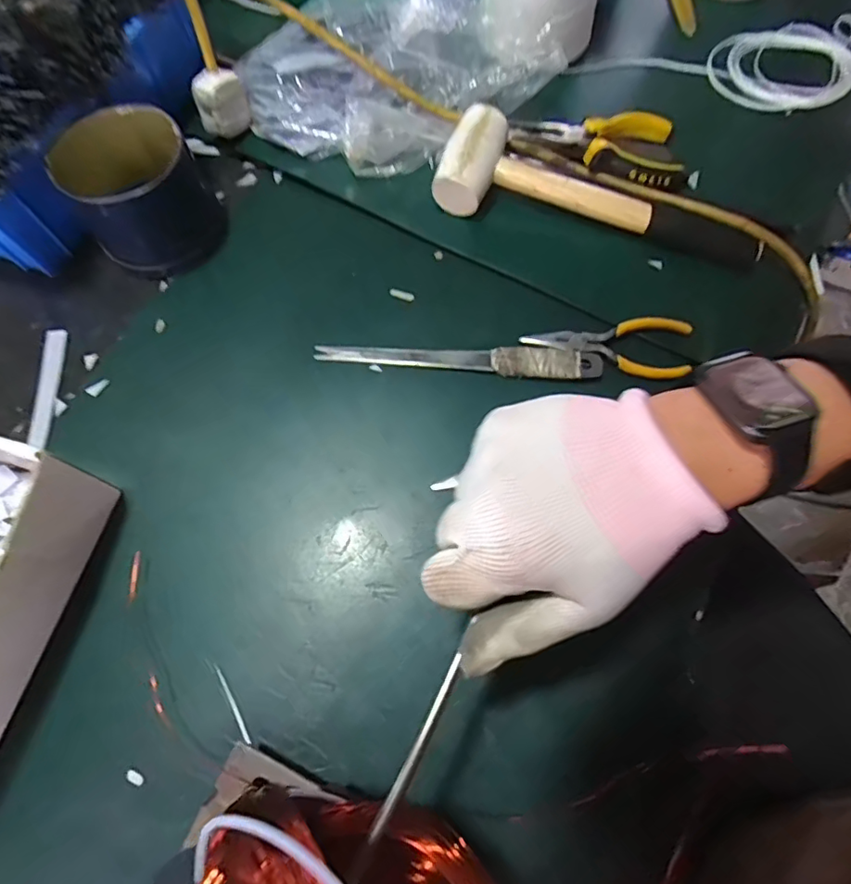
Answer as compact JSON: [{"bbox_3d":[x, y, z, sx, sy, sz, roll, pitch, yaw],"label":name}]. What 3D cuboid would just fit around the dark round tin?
[{"bbox_3d":[-0.221,-0.194,0.417,0.096,0.073,0.106,-39,74,-14],"label":"dark round tin"}]

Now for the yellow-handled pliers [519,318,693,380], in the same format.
[{"bbox_3d":[0.134,-0.075,0.391,0.118,0.011,0.042,9,70,3],"label":"yellow-handled pliers"}]

